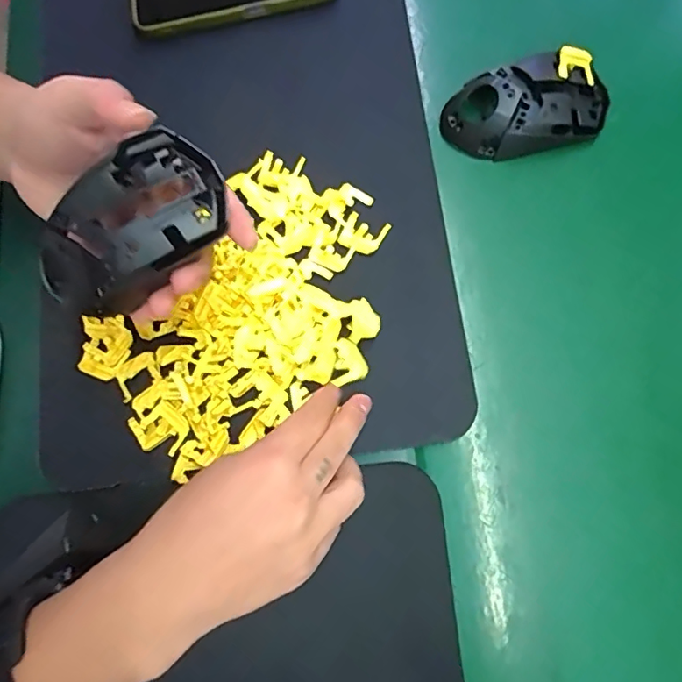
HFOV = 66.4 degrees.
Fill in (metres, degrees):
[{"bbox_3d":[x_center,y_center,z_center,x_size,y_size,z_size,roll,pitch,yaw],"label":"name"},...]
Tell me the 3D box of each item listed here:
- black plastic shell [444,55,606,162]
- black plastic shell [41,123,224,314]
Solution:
[{"bbox_3d":[0.134,-0.168,0.374,0.114,0.034,0.061,-14,78,1],"label":"black plastic shell"},{"bbox_3d":[-0.107,-0.055,0.268,0.102,0.034,0.059,-42,81,-7],"label":"black plastic shell"}]

